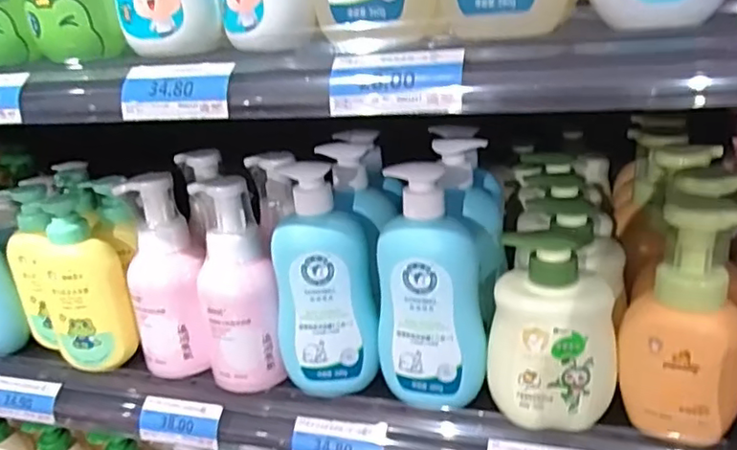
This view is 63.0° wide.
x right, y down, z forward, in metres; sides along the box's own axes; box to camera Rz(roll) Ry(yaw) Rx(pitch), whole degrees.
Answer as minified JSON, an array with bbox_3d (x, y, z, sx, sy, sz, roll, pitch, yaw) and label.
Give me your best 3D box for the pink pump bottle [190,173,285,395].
[{"bbox_3d":[-0.116,0.056,0.530,0.066,0.185,0.060,-13,26,-15],"label":"pink pump bottle"}]

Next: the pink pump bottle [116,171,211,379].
[{"bbox_3d":[-0.190,0.051,0.559,0.064,0.182,0.053,-15,26,-20],"label":"pink pump bottle"}]

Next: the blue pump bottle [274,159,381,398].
[{"bbox_3d":[-0.037,0.049,0.508,0.079,0.194,0.043,-5,25,0],"label":"blue pump bottle"}]

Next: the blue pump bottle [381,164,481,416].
[{"bbox_3d":[0.047,0.053,0.476,0.079,0.193,0.045,-5,25,0],"label":"blue pump bottle"}]

